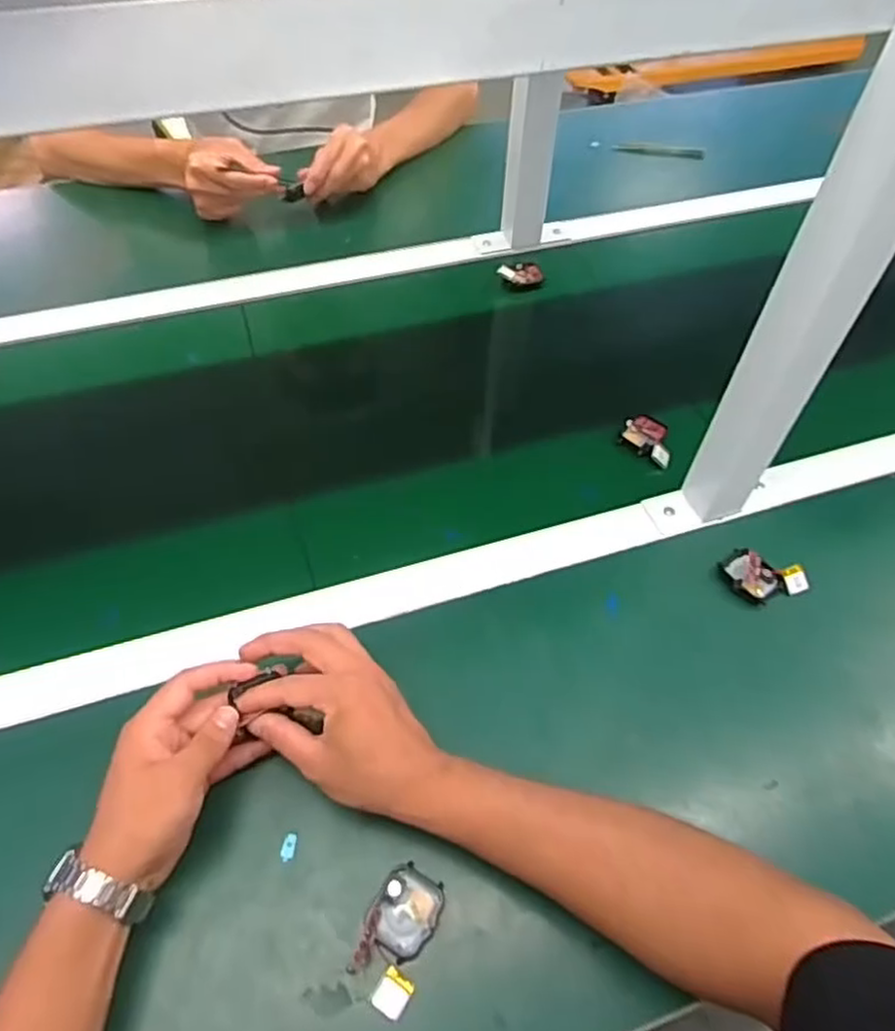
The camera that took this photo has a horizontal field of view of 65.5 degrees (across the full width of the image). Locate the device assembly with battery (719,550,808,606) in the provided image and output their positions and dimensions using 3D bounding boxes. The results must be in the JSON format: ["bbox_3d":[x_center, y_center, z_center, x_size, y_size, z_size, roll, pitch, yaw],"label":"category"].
[{"bbox_3d":[0.259,0.052,0.570,0.067,0.016,0.040,21,55,13],"label":"device assembly with battery"}]

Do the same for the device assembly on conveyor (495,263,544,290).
[{"bbox_3d":[0.086,-0.287,0.831,0.055,0.024,0.026,-3,53,-4],"label":"device assembly on conveyor"}]

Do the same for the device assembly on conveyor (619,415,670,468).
[{"bbox_3d":[0.196,-0.075,0.673,0.055,0.009,0.044,35,59,22],"label":"device assembly on conveyor"}]

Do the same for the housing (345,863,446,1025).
[{"bbox_3d":[-0.030,0.249,0.416,0.039,0.020,0.074,18,54,11],"label":"housing"}]

